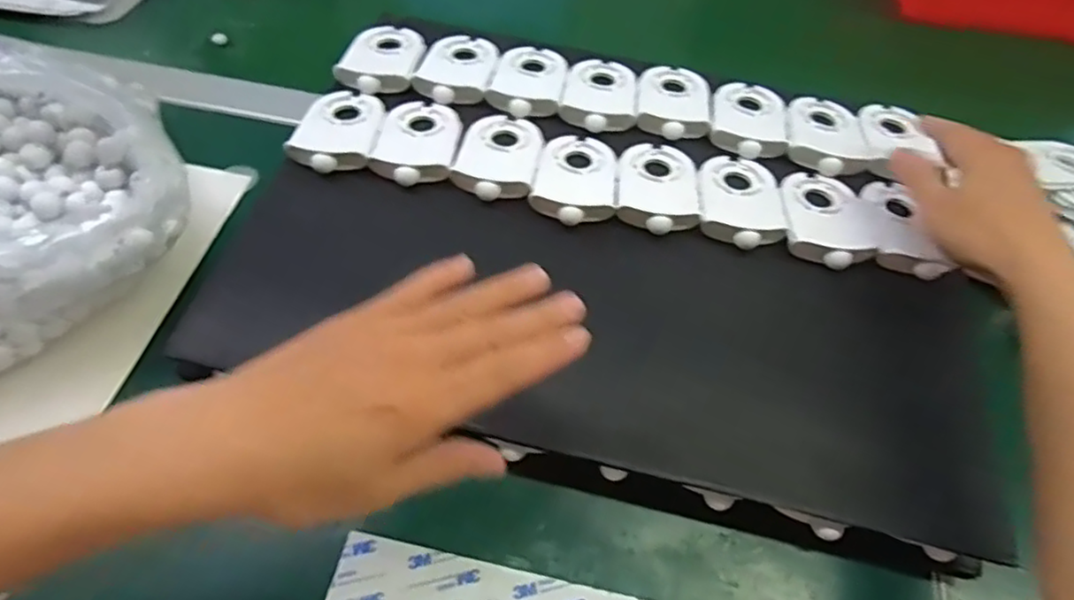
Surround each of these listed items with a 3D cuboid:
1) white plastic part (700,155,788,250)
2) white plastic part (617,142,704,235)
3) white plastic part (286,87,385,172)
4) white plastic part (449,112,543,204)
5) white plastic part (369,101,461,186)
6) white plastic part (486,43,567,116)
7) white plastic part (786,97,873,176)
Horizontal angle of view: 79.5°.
[{"bbox_3d":[0.145,-0.073,0.460,0.055,0.011,0.088,8,56,1],"label":"white plastic part"},{"bbox_3d":[0.088,-0.084,0.462,0.057,0.011,0.091,9,56,2],"label":"white plastic part"},{"bbox_3d":[-0.145,-0.130,0.478,0.057,0.016,0.090,2,56,-3],"label":"white plastic part"},{"bbox_3d":[-0.026,-0.106,0.475,0.057,0.017,0.089,11,56,4],"label":"white plastic part"},{"bbox_3d":[-0.086,-0.120,0.475,0.056,0.013,0.089,6,56,0],"label":"white plastic part"},{"bbox_3d":[-0.005,-0.182,0.523,0.057,0.010,0.089,10,56,3],"label":"white plastic part"},{"bbox_3d":[0.229,-0.133,0.503,0.059,0.013,0.087,16,56,7],"label":"white plastic part"}]

